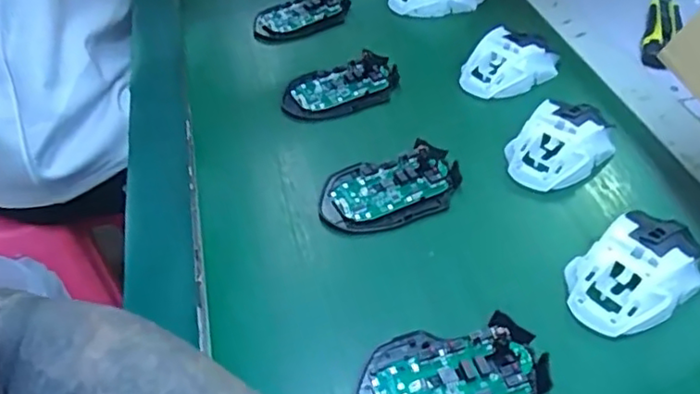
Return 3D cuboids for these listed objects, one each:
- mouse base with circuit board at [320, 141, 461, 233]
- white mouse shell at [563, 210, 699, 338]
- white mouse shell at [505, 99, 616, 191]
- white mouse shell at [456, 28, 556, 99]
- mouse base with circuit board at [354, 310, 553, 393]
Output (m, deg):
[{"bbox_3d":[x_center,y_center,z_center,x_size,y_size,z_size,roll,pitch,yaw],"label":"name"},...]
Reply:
[{"bbox_3d":[0.033,-0.005,0.491,0.114,0.022,0.068,-14,46,-9],"label":"mouse base with circuit board"},{"bbox_3d":[0.196,0.050,0.416,0.104,0.039,0.063,-23,46,-21],"label":"white mouse shell"},{"bbox_3d":[0.181,-0.048,0.516,0.107,0.036,0.065,-32,50,-29],"label":"white mouse shell"},{"bbox_3d":[0.155,-0.131,0.602,0.067,0.040,0.099,31,52,32],"label":"white mouse shell"},{"bbox_3d":[0.061,0.113,0.370,0.115,0.024,0.072,-10,45,-5],"label":"mouse base with circuit board"}]

